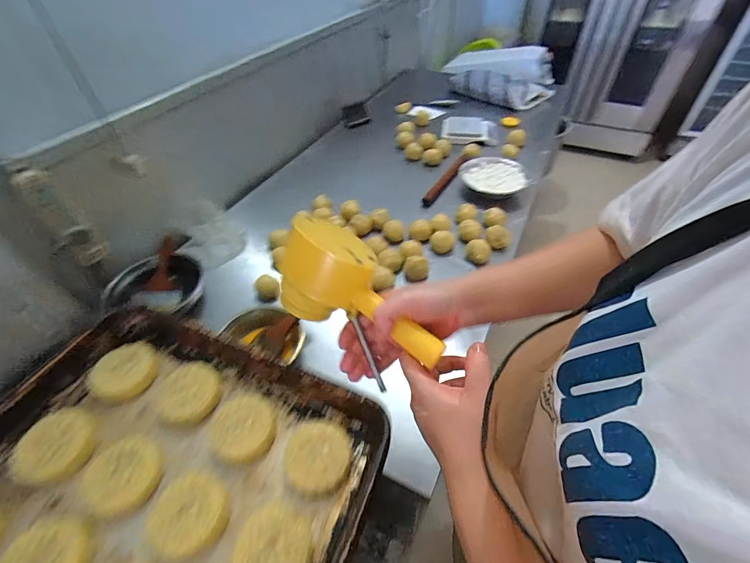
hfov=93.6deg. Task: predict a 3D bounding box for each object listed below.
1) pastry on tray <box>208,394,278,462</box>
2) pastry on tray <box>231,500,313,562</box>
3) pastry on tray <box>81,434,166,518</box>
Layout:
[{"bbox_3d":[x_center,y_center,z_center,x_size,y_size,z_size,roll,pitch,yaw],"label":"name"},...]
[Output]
[{"bbox_3d":[-0.146,0.158,0.387,0.067,0.021,0.068,-2,47,2],"label":"pastry on tray"},{"bbox_3d":[-0.090,0.237,0.310,0.067,0.026,0.066,-2,47,2],"label":"pastry on tray"},{"bbox_3d":[-0.253,0.196,0.357,0.066,0.022,0.068,-2,47,2],"label":"pastry on tray"}]

